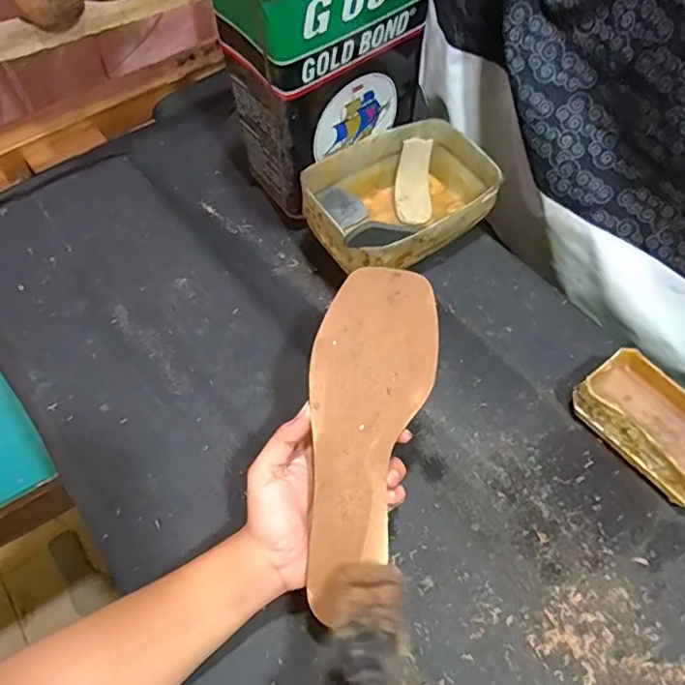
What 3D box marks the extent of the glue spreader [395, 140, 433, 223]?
[{"bbox_3d":[0.077,-0.171,0.589,0.039,0.015,0.086,3,96,0],"label":"glue spreader"}]

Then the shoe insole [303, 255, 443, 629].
[{"bbox_3d":[0.013,0.058,0.365,0.077,0.025,0.229,11,77,5],"label":"shoe insole"}]

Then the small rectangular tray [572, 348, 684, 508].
[{"bbox_3d":[0.258,0.070,0.454,0.071,0.043,0.124,-36,66,-20],"label":"small rectangular tray"}]

